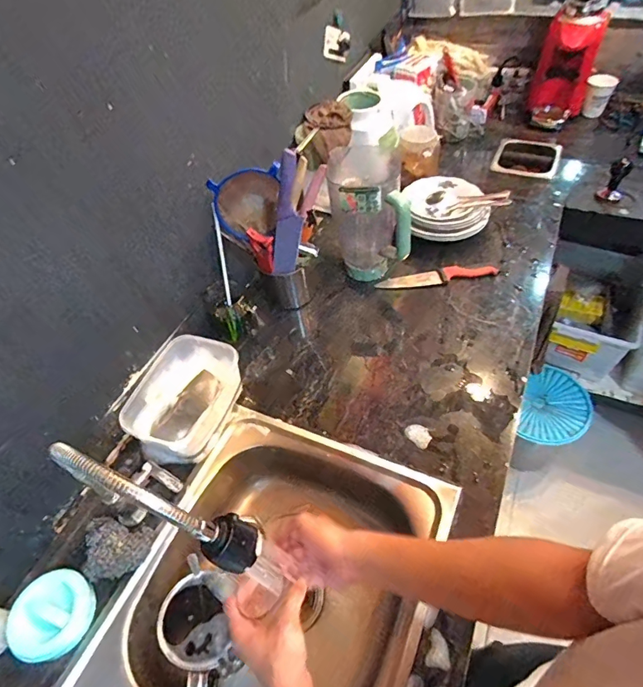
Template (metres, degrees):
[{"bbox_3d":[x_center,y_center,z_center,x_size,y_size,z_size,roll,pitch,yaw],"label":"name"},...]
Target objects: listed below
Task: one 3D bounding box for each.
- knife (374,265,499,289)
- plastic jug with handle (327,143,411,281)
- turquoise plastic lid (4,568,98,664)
[{"bbox_3d":[0.247,-0.142,0.939,0.249,0.016,0.042,-7,51,1],"label":"knife"},{"bbox_3d":[0.091,-0.249,0.896,0.140,0.251,0.176,-7,51,1],"label":"plastic jug with handle"},{"bbox_3d":[-0.360,0.361,0.587,0.100,0.028,0.101,-3,51,4],"label":"turquoise plastic lid"}]

